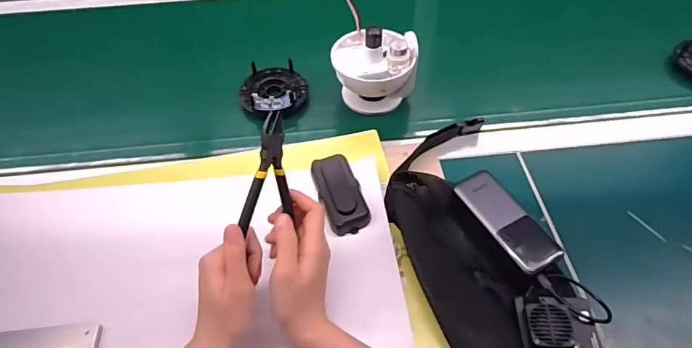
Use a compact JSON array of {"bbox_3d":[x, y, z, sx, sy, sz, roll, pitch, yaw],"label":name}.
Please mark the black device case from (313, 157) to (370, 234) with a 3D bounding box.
[{"bbox_3d":[-0.008,0.023,0.536,0.050,0.028,0.103,-15,55,-10],"label":"black device case"}]

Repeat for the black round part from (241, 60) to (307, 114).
[{"bbox_3d":[-0.111,-0.132,0.653,0.095,0.025,0.104,-1,54,1],"label":"black round part"}]

